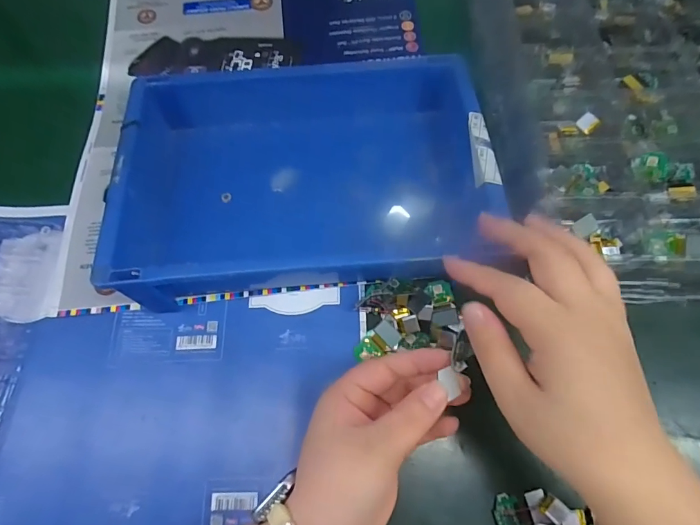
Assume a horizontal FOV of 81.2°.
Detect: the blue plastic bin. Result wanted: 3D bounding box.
[{"bbox_3d":[-0.040,-0.082,0.358,0.300,0.065,0.228,-2,68,0],"label":"blue plastic bin"}]

